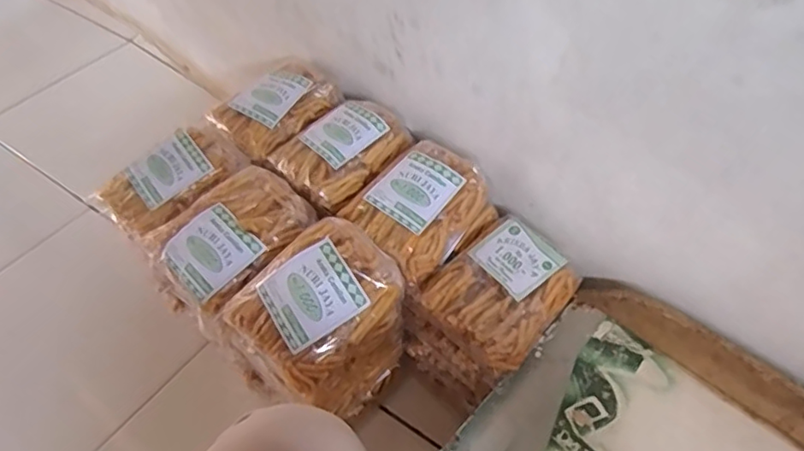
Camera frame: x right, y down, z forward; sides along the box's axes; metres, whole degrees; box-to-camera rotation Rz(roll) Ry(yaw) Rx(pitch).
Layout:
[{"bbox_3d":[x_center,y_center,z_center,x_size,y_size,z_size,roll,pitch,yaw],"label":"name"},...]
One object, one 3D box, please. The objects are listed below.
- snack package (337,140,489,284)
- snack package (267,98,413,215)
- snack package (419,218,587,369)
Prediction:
[{"bbox_3d":[0.018,-0.027,0.756,0.145,0.072,0.162,36,59,26],"label":"snack package"},{"bbox_3d":[-0.081,-0.109,0.811,0.178,0.049,0.141,-31,56,-23],"label":"snack package"},{"bbox_3d":[0.122,0.078,0.719,0.145,0.051,0.168,37,59,27],"label":"snack package"}]

